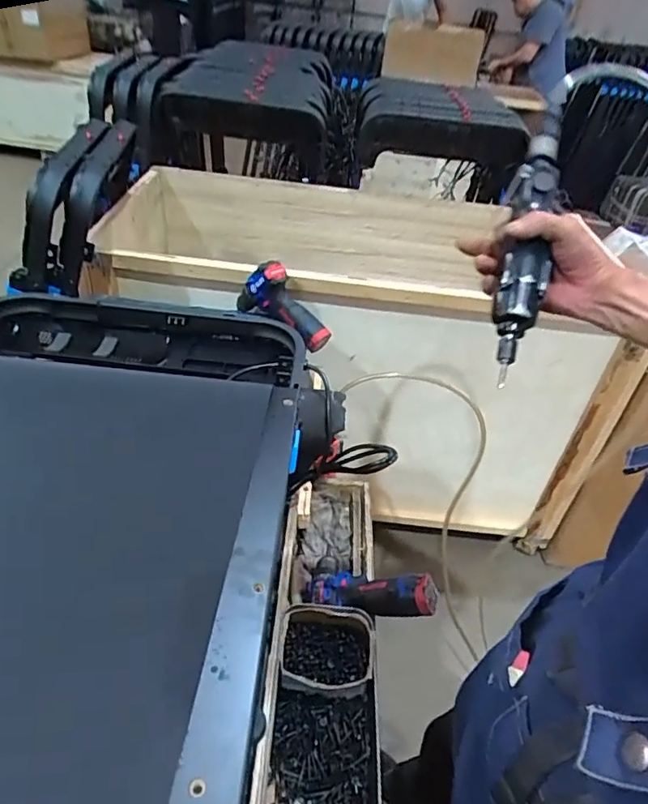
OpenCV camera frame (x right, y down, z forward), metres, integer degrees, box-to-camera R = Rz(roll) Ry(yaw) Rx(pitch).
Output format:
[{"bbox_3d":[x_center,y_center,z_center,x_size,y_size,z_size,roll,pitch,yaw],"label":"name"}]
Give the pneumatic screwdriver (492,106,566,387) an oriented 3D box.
[{"bbox_3d":[0.207,-0.169,0.553,0.047,0.038,0.294,12,78,5],"label":"pneumatic screwdriver"}]

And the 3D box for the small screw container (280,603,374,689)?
[{"bbox_3d":[0.004,0.329,0.738,0.120,0.054,0.106,7,39,0],"label":"small screw container"}]

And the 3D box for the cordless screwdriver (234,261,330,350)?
[{"bbox_3d":[-0.077,-0.181,1.105,0.205,0.121,0.071,42,46,7],"label":"cordless screwdriver"}]

